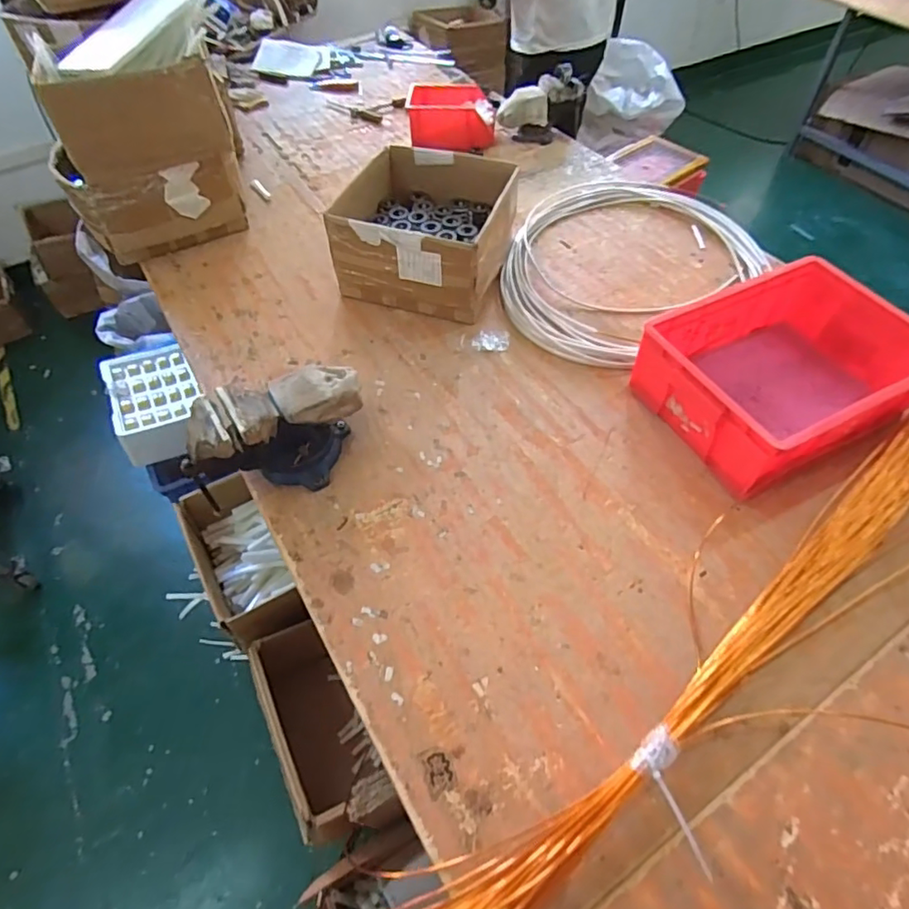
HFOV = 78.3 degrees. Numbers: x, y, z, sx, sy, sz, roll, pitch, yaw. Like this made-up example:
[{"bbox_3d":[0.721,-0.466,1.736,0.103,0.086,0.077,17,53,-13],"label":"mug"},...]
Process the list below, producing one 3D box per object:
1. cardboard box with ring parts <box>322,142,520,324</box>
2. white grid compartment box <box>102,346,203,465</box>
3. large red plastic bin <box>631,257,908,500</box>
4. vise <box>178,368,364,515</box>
[{"bbox_3d":[-0.054,-0.495,1.221,0.353,0.182,0.389,12,54,9],"label":"cardboard box with ring parts"},{"bbox_3d":[-0.774,-0.146,1.449,0.189,0.114,0.335,-23,56,-16],"label":"white grid compartment box"},{"bbox_3d":[0.573,-0.150,0.980,0.443,0.149,0.322,-24,57,-17],"label":"large red plastic bin"},{"bbox_3d":[-0.269,-0.036,0.881,0.270,0.150,0.136,-17,55,-13],"label":"vise"}]

